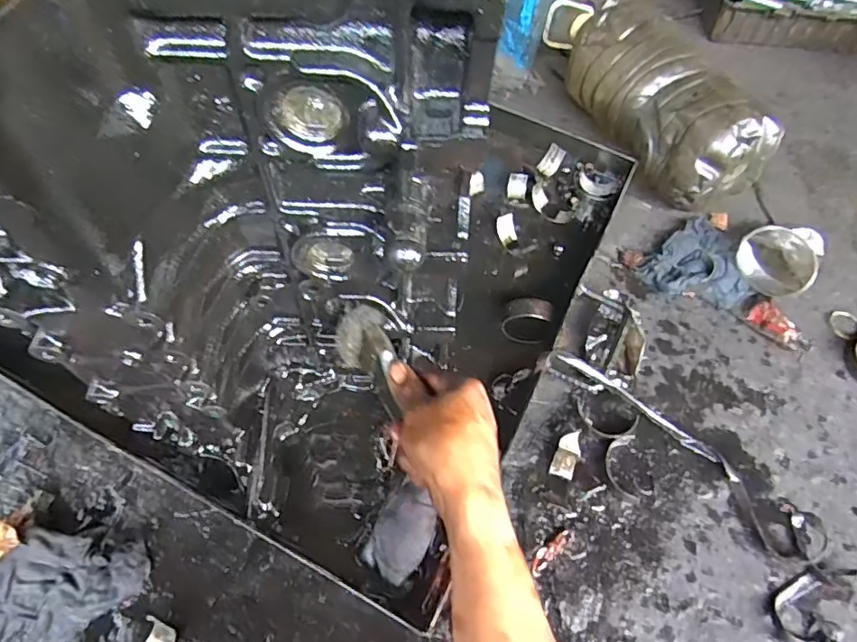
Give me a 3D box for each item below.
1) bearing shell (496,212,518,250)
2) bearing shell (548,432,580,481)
[{"bbox_3d":[0.109,-0.124,0.768,0.027,0.020,0.047,-6,60,-8],"label":"bearing shell"},{"bbox_3d":[0.152,0.148,0.615,0.026,0.025,0.046,18,59,6],"label":"bearing shell"}]

